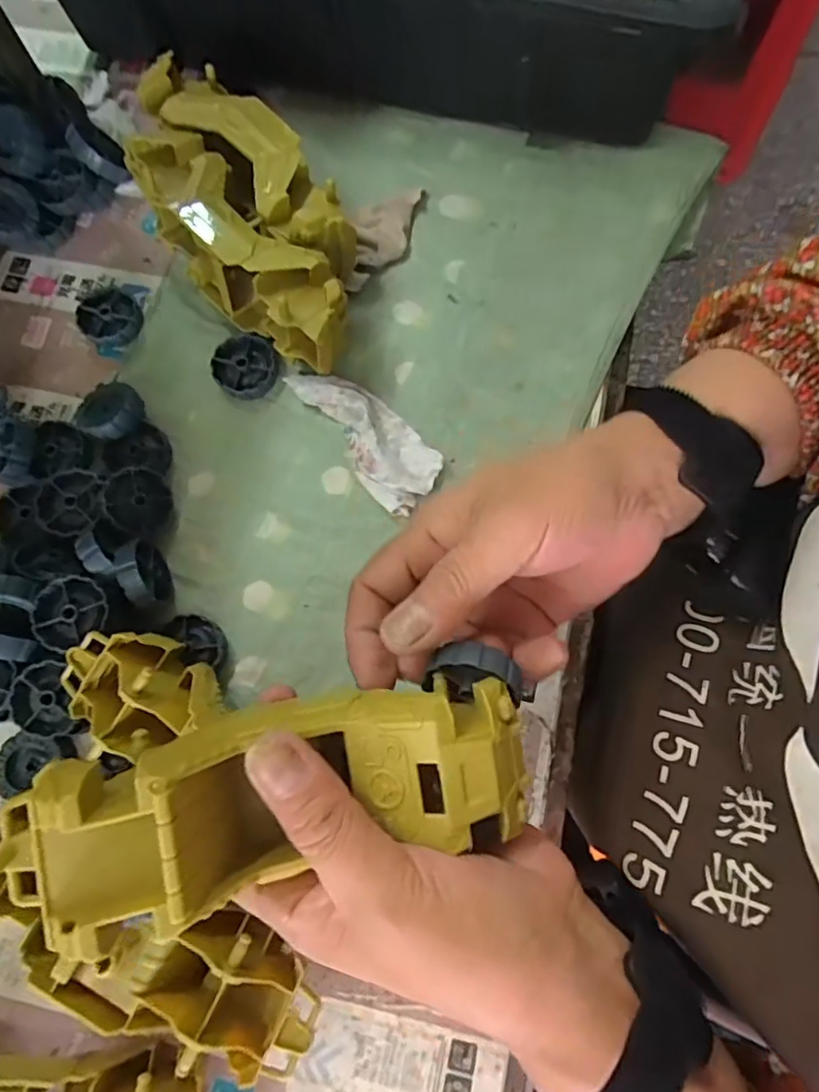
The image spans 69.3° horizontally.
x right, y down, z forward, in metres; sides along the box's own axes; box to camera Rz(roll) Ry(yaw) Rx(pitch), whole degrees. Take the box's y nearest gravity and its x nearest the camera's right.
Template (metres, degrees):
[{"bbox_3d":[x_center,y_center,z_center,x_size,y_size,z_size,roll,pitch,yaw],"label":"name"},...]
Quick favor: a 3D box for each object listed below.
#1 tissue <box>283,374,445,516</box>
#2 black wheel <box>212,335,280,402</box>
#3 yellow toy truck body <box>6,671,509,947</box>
[{"bbox_3d":[-0.028,-0.071,0.355,0.045,0.019,0.109,-43,80,-7],"label":"tissue"},{"bbox_3d":[-0.102,-0.112,0.369,0.040,0.013,0.039,0,78,1],"label":"black wheel"},{"bbox_3d":[-0.046,0.083,0.199,0.167,0.052,0.058,-9,78,-10],"label":"yellow toy truck body"}]

